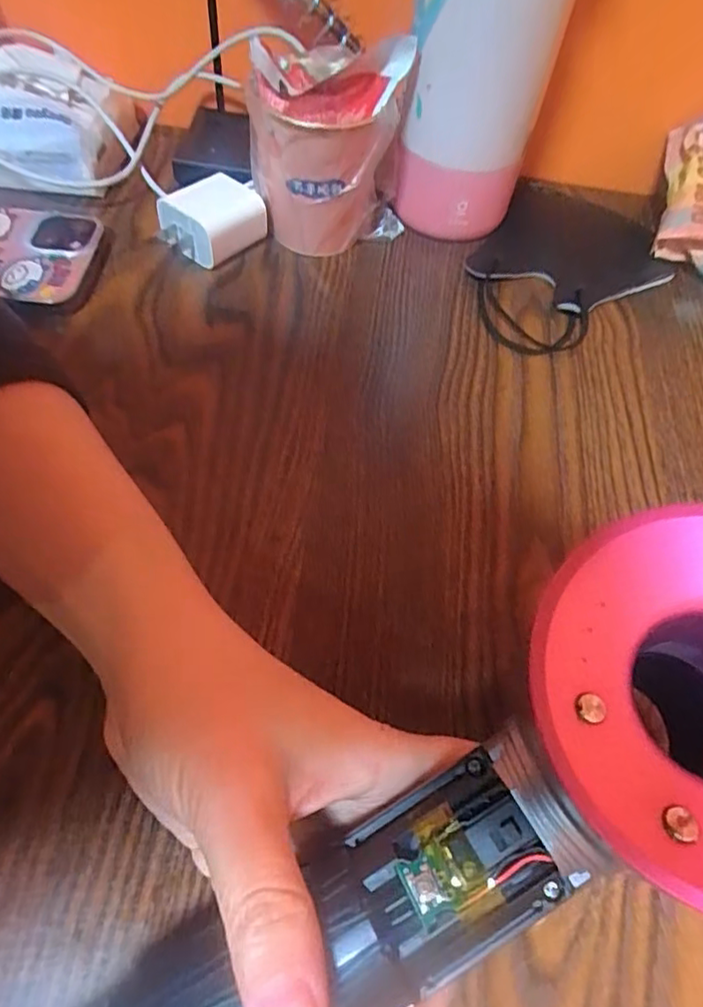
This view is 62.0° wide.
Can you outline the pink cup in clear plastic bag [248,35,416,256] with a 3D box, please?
[{"bbox_3d":[-0.011,-0.179,0.302,0.078,0.089,0.060,-1,59,-5],"label":"pink cup in clear plastic bag"}]

